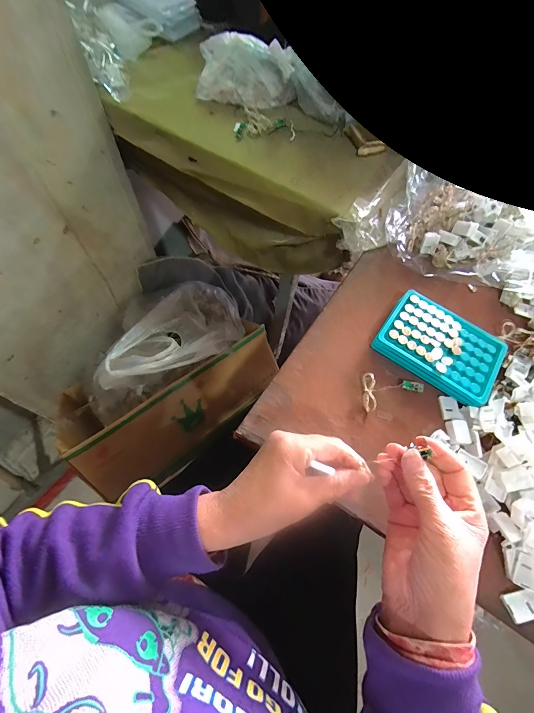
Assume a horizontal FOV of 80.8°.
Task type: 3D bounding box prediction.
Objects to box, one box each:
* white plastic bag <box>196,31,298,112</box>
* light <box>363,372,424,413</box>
[{"bbox_3d":[-0.036,-0.463,0.508,0.166,0.070,0.071,16,64,4],"label":"white plastic bag"},{"bbox_3d":[0.135,0.032,0.351,0.068,0.008,0.039,-16,66,-12],"label":"light"}]

